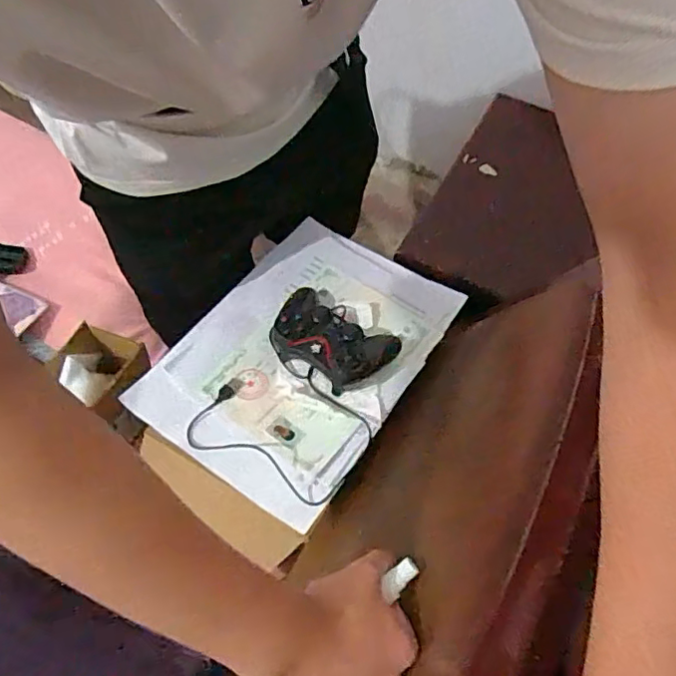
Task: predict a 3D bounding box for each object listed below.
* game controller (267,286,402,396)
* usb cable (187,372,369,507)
[{"bbox_3d":[-0.008,0.002,0.703,0.153,0.050,0.098,31,63,16],"label":"game controller"},{"bbox_3d":[-0.060,0.090,0.656,0.192,0.026,0.142,23,61,12],"label":"usb cable"}]

